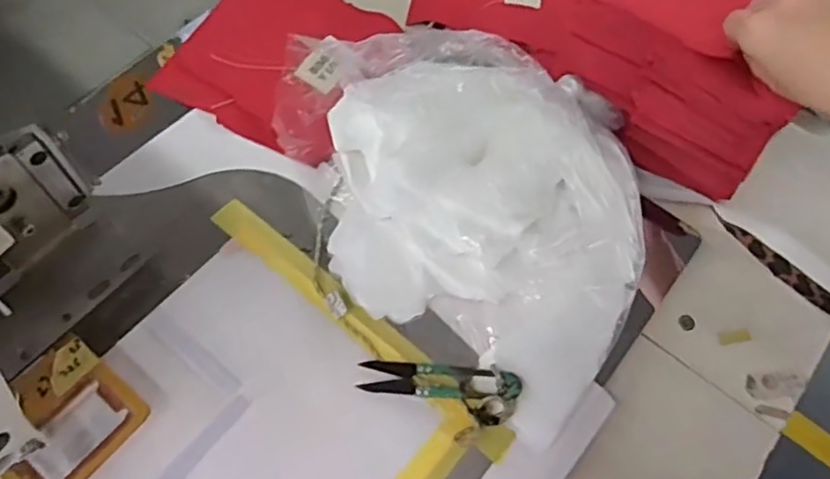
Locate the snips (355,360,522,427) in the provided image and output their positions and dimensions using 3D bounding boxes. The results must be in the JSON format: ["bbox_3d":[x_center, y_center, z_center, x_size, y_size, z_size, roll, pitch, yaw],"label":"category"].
[{"bbox_3d":[0.016,0.096,0.421,0.102,0.013,0.036,11,62,3],"label":"snips"}]

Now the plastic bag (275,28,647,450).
[{"bbox_3d":[0.042,-0.043,0.477,0.295,0.104,0.229,36,66,15],"label":"plastic bag"}]

